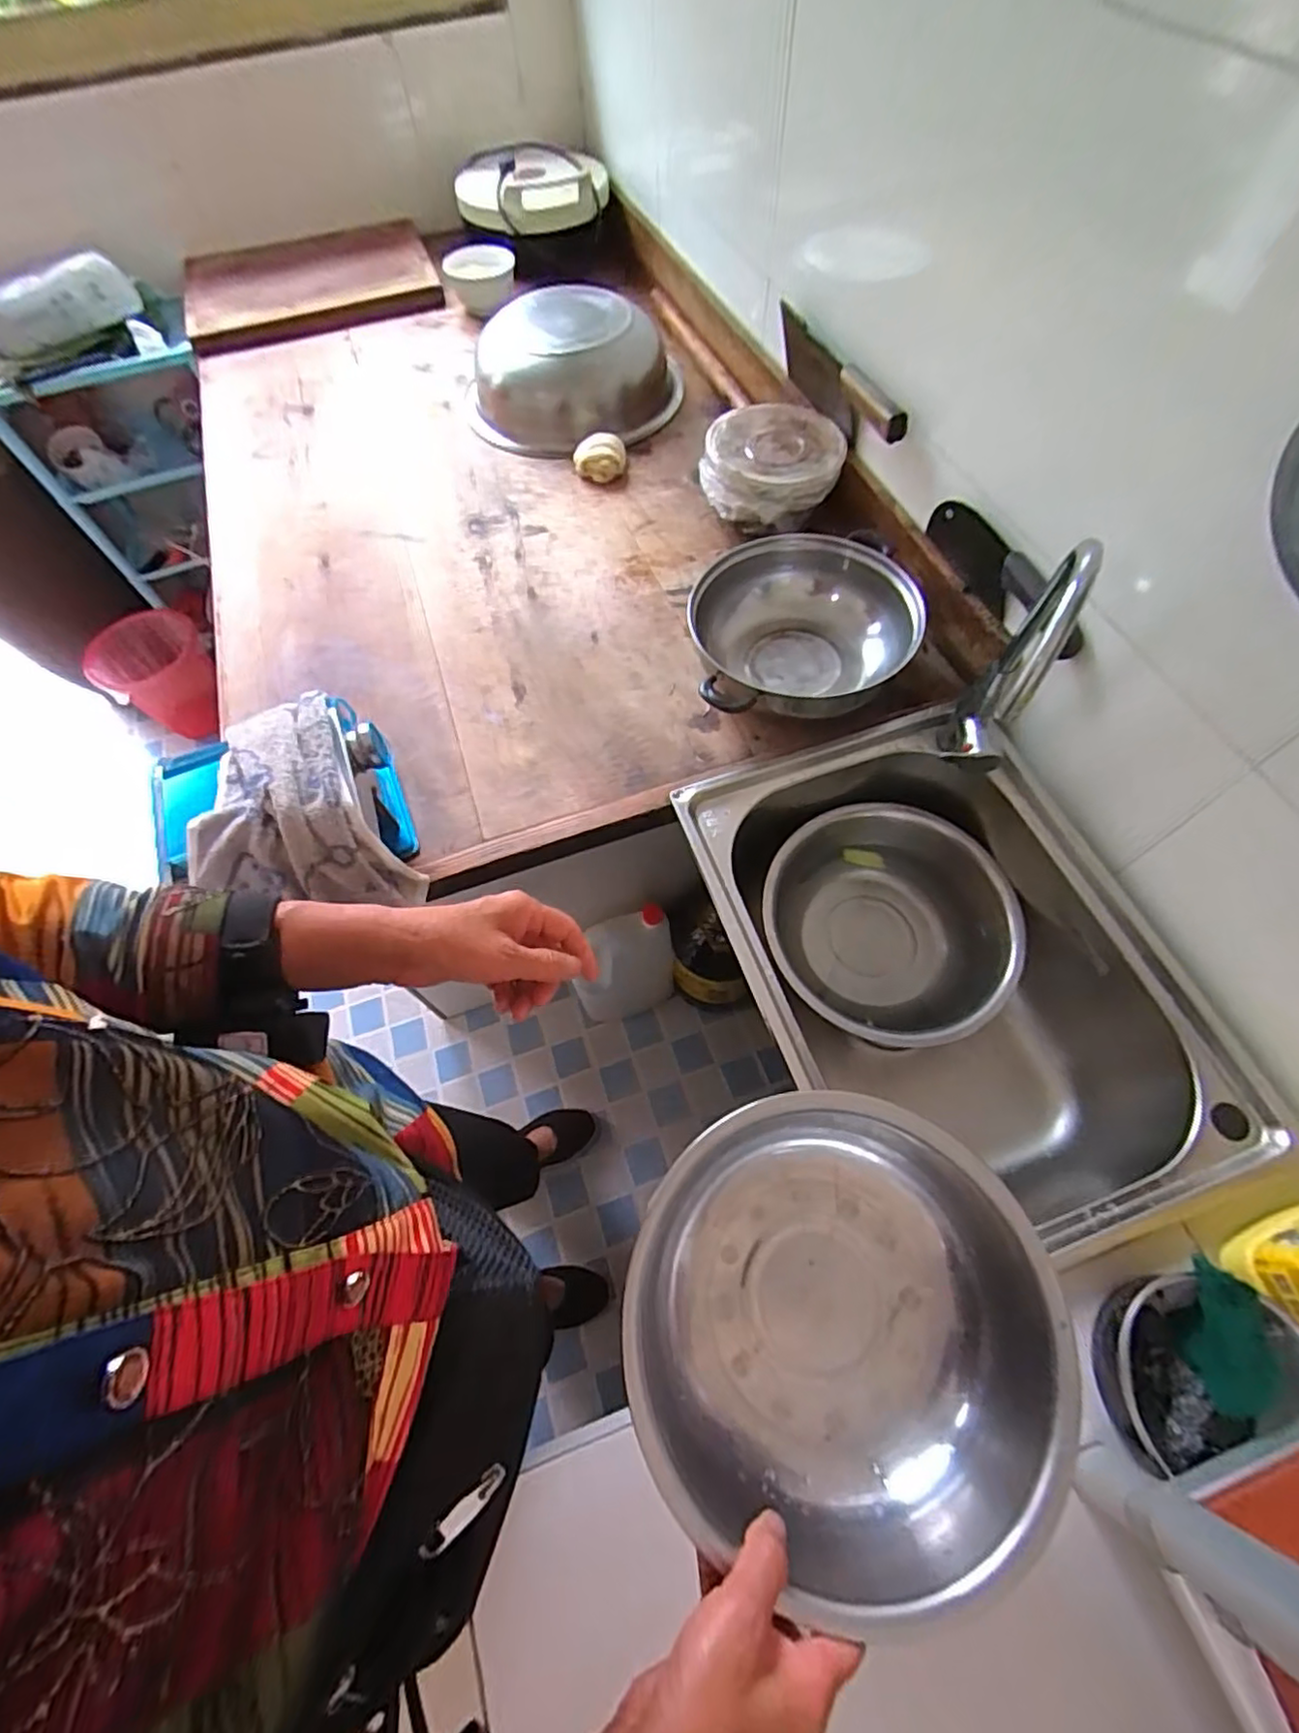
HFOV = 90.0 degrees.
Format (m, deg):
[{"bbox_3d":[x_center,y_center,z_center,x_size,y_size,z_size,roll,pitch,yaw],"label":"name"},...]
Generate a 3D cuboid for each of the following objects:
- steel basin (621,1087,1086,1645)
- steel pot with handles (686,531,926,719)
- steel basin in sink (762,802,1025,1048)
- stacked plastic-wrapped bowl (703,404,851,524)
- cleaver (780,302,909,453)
[{"bbox_3d":[0.110,0.273,0.398,0.235,0.086,0.234,-1,63,2],"label":"steel basin"},{"bbox_3d":[0.173,-0.271,0.758,0.248,0.094,0.253,-1,63,2],"label":"steel pot with handles"},{"bbox_3d":[0.272,0.074,0.770,0.266,0.135,0.273,-1,63,3],"label":"steel basin in sink"},{"bbox_3d":[0.165,-0.538,0.895,0.181,0.094,0.169,-1,63,3],"label":"stacked plastic-wrapped bowl"},{"bbox_3d":[0.242,-0.630,0.845,0.033,0.096,0.341,-15,63,-4],"label":"cleaver"}]

